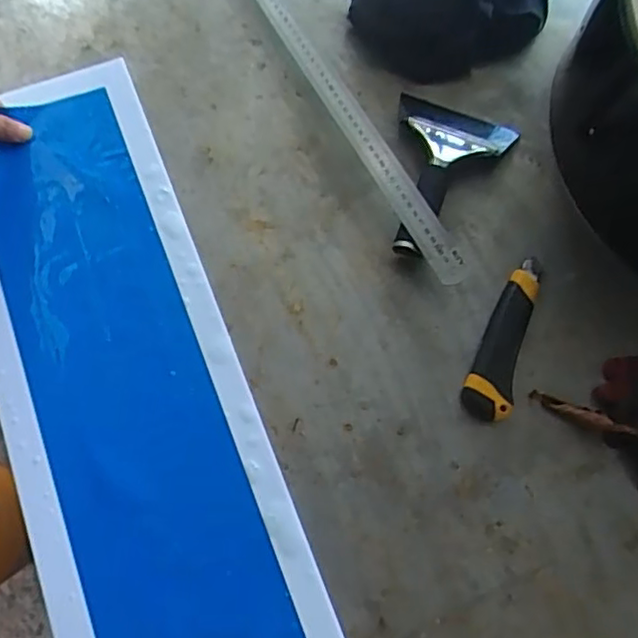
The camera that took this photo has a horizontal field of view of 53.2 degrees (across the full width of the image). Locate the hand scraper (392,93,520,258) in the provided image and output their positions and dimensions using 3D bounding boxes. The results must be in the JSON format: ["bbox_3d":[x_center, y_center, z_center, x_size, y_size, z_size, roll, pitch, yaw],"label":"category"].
[{"bbox_3d":[0.114,-0.137,0.607,0.115,0.028,0.176,19,72,7],"label":"hand scraper"}]

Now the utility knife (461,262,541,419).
[{"bbox_3d":[0.163,0.013,0.559,0.040,0.021,0.155,17,72,6],"label":"utility knife"}]

